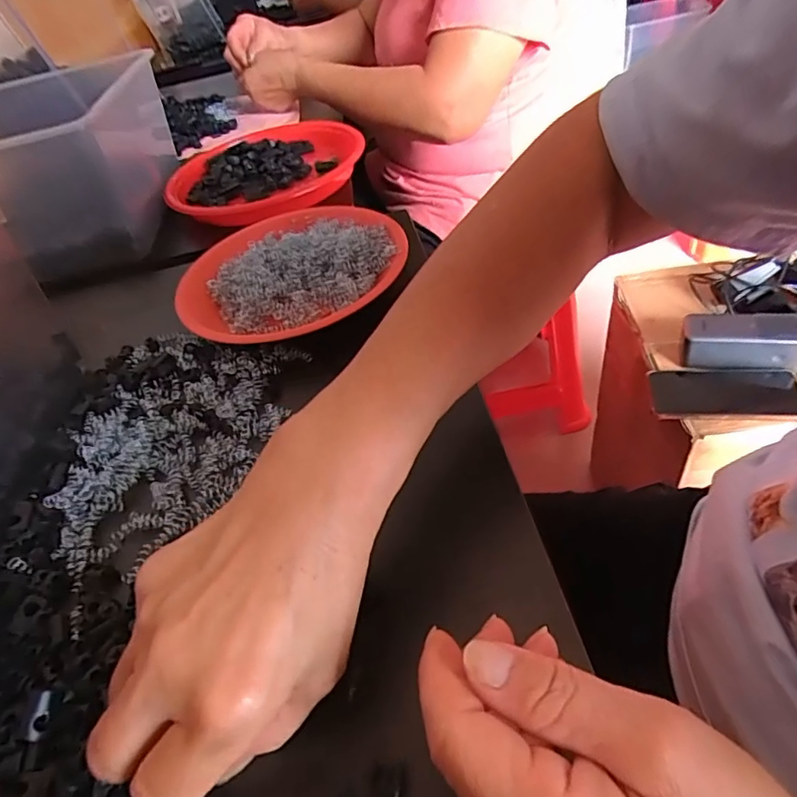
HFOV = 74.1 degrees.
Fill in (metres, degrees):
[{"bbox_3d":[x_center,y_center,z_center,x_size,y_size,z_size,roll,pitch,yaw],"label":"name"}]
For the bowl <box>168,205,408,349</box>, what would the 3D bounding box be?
[{"bbox_3d":[-0.093,-0.108,0.452,0.185,0.037,0.188,-7,45,7],"label":"bowl"}]

